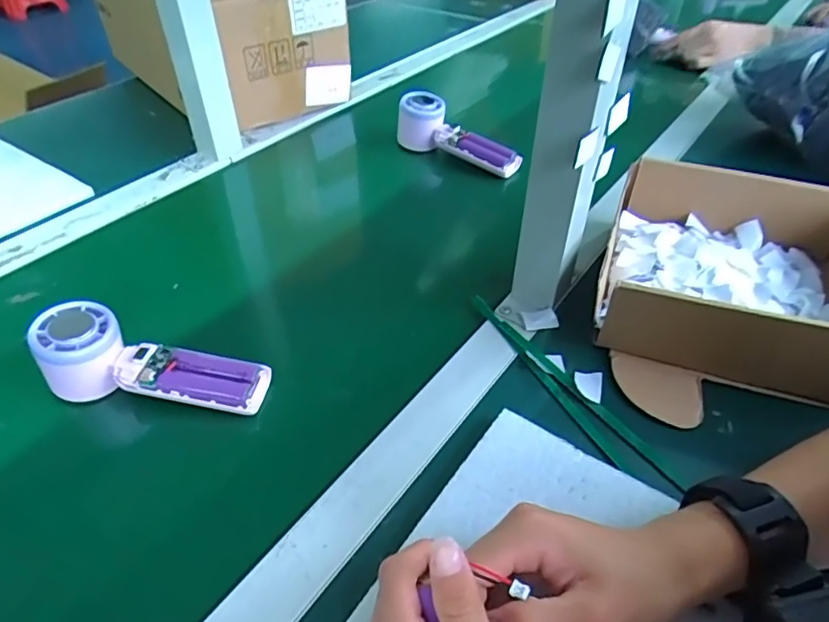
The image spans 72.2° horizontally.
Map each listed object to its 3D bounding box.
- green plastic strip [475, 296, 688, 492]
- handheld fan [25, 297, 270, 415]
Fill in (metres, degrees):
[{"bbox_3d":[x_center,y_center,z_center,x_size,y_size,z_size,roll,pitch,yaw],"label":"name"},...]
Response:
[{"bbox_3d":[0.108,0.055,0.435,0.026,0.010,0.214,-24,48,-24],"label":"green plastic strip"},{"bbox_3d":[-0.194,0.044,0.427,0.166,0.049,0.049,14,43,-4],"label":"handheld fan"}]

